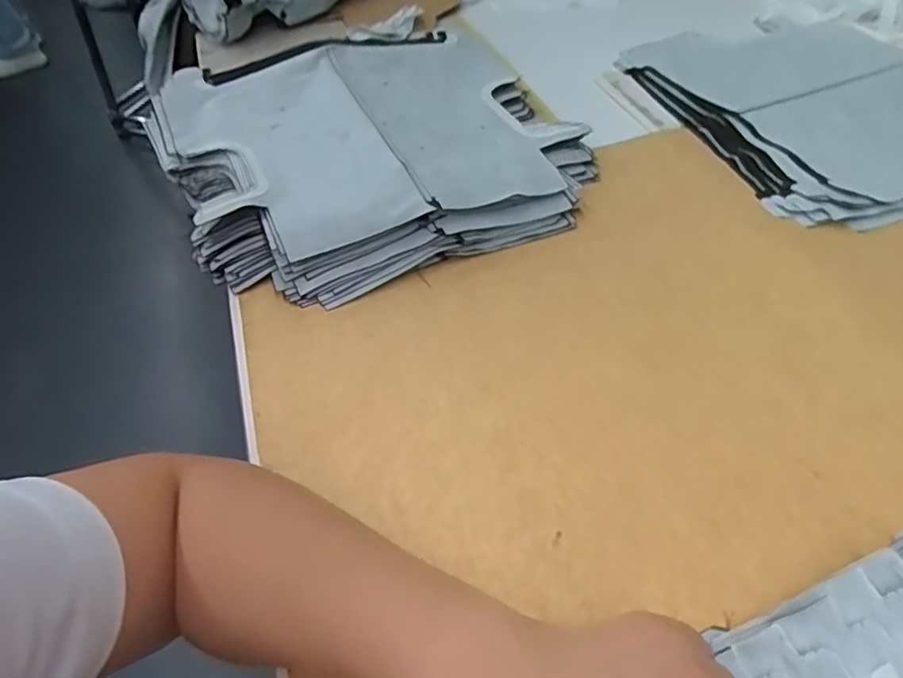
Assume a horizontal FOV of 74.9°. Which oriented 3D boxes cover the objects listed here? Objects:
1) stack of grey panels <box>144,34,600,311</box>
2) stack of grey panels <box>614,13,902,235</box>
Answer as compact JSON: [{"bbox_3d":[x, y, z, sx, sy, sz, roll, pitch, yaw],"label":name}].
[{"bbox_3d":[-0.079,-0.194,0.578,0.379,0.068,0.340,-21,51,-14],"label":"stack of grey panels"},{"bbox_3d":[0.410,-0.263,0.649,0.330,0.020,0.370,-14,49,-9],"label":"stack of grey panels"}]

